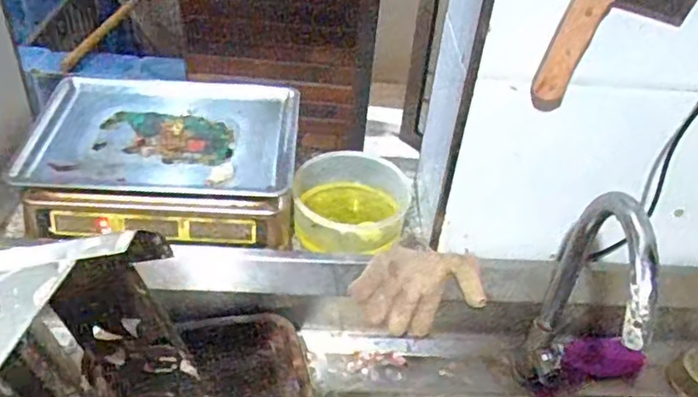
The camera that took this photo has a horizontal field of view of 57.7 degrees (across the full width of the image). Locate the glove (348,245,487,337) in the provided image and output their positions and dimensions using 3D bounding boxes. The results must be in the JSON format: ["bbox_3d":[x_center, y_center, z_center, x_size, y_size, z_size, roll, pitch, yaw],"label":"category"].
[{"bbox_3d":[0.083,0.119,0.800,0.162,0.096,0.058,2,40,-5],"label":"glove"}]

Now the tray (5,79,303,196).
[{"bbox_3d":[-0.239,-0.096,0.855,0.333,0.027,0.255,4,40,-3],"label":"tray"}]

